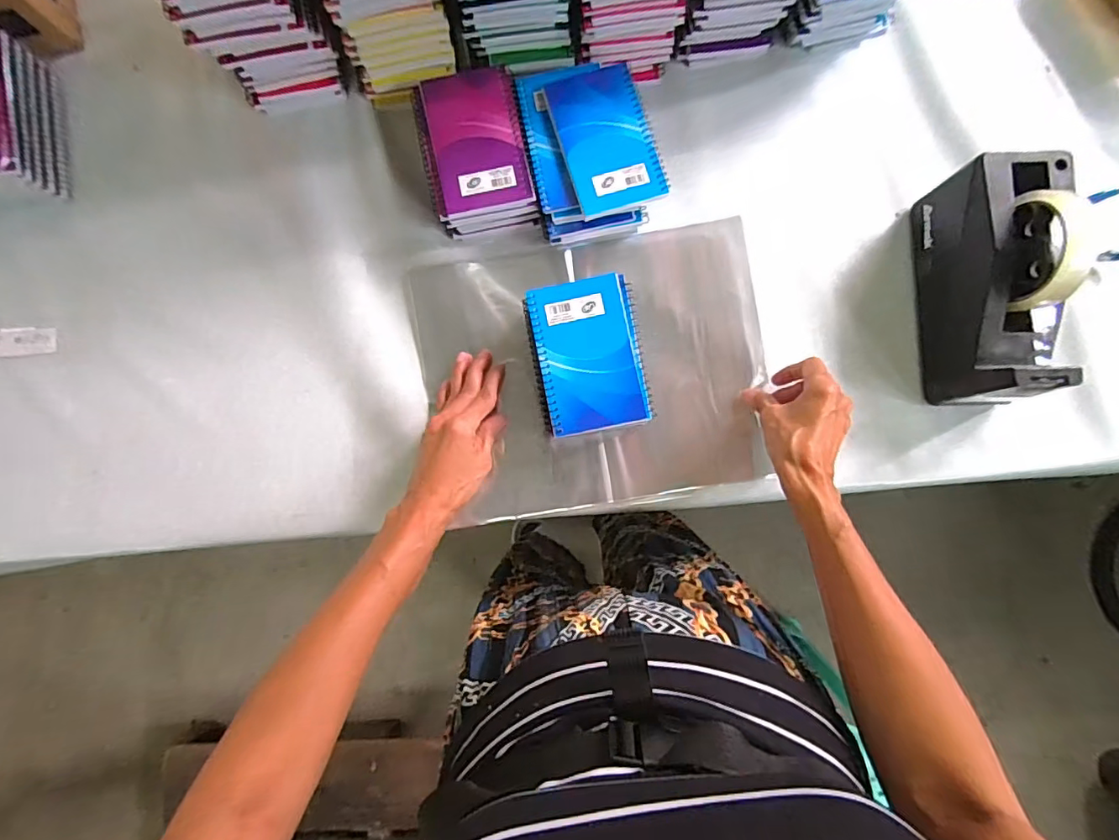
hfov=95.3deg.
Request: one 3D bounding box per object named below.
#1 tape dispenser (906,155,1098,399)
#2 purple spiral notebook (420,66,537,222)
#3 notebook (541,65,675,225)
[{"bbox_3d":[0.384,-0.120,0.445,0.074,0.118,0.199,-2,86,0],"label":"tape dispenser"},{"bbox_3d":[-0.076,-0.260,0.476,0.085,0.014,0.131,-11,86,0],"label":"purple spiral notebook"},{"bbox_3d":[0.044,-0.260,0.472,0.085,0.005,0.136,-17,86,0],"label":"notebook"}]

